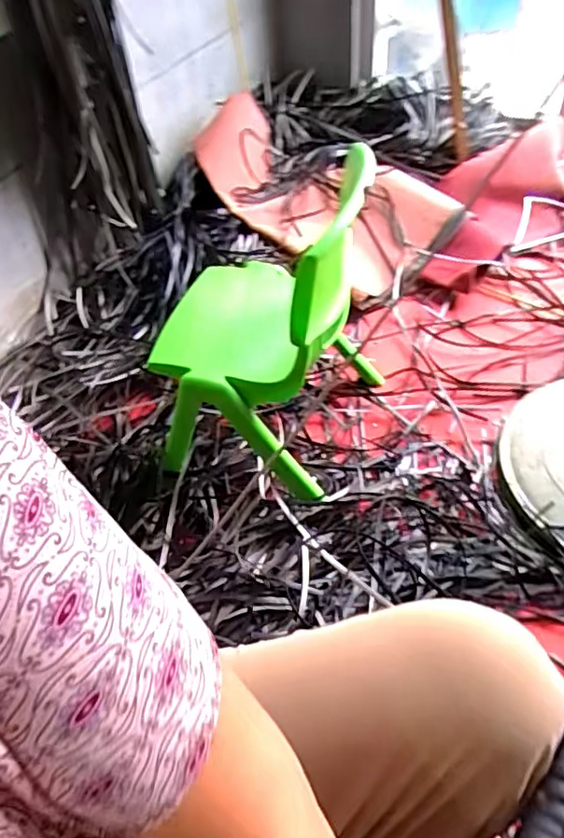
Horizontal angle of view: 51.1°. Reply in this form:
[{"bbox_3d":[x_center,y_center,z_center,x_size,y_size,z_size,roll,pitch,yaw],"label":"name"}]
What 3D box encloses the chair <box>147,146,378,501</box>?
[{"bbox_3d":[-0.044,-0.151,0.926,0.319,0.432,0.322,12,51,16],"label":"chair"}]

